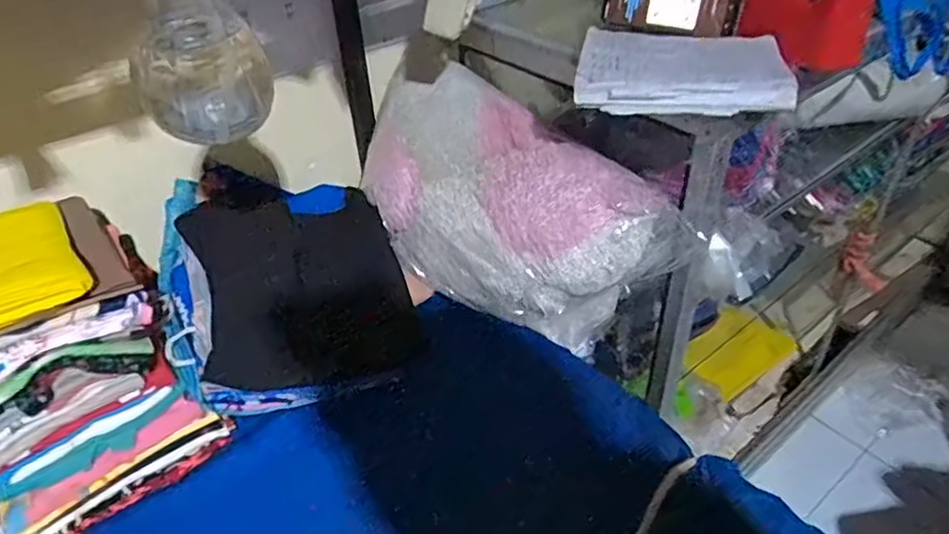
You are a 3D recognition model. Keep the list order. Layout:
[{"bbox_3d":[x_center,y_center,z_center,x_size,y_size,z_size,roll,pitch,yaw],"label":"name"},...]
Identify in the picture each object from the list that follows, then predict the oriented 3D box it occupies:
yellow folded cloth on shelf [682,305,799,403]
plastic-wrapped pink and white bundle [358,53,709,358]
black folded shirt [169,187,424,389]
[{"bbox_3d":[0.587,0.196,1.420,0.175,0.272,0.036,29,54,4],"label":"yellow folded cloth on shelf"},{"bbox_3d":[0.055,-0.062,0.760,0.372,0.237,0.168,22,46,28],"label":"plastic-wrapped pink and white bundle"},{"bbox_3d":[-0.198,0.021,0.737,0.225,0.019,0.244,-14,71,-18],"label":"black folded shirt"}]

